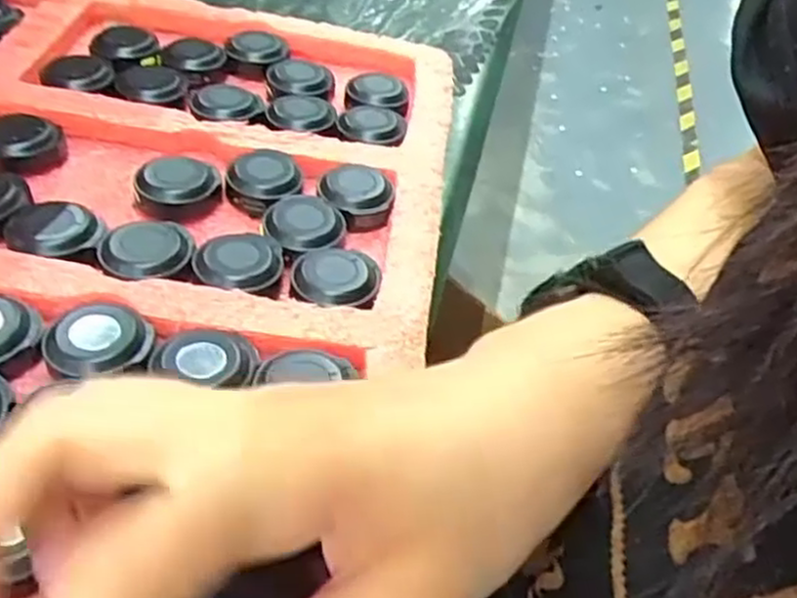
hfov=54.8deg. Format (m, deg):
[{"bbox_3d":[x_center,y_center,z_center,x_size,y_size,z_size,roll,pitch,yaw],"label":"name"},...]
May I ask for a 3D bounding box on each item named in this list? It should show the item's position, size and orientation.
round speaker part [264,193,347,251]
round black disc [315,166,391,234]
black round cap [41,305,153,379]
[{"bbox_3d":[-0.034,-0.026,0.278,0.028,0.011,0.028,12,44,-1],"label":"round speaker part"},{"bbox_3d":[-0.017,-0.040,0.296,0.026,0.011,0.030,-3,46,-16],"label":"round black disc"},{"bbox_3d":[-0.088,0.010,0.223,0.029,0.004,0.024,-21,53,-30],"label":"black round cap"}]

